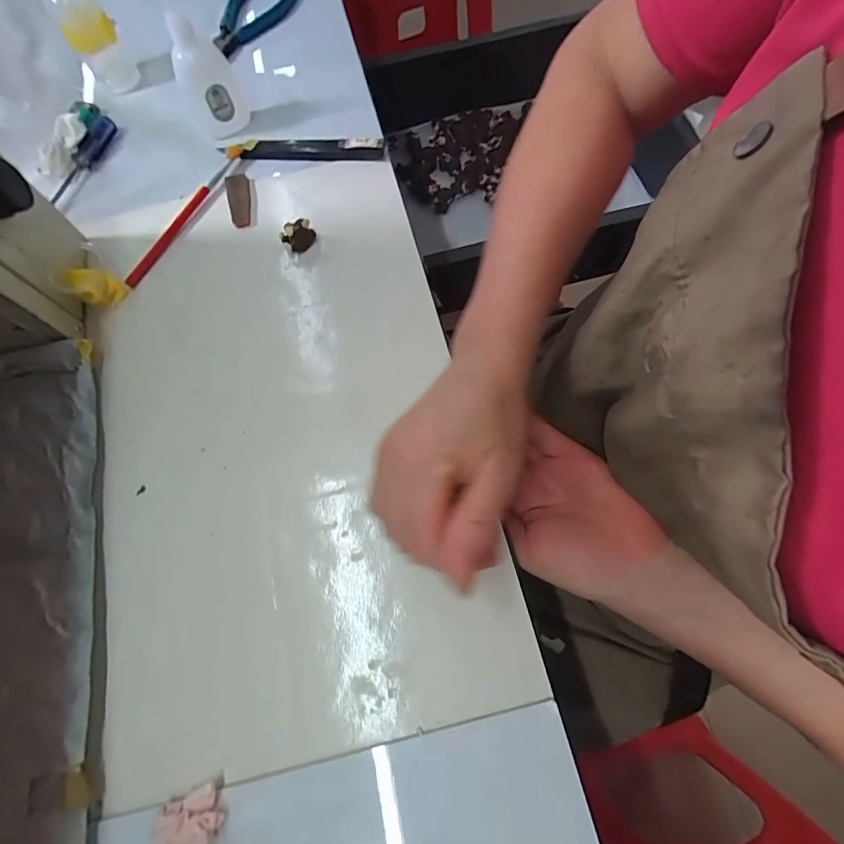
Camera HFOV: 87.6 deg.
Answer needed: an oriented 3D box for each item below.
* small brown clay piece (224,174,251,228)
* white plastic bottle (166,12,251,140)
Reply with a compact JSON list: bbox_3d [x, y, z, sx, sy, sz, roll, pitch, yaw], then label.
[{"bbox_3d":[-0.143,-0.176,0.345,0.018,0.011,0.050,-17,71,-2],"label":"small brown clay piece"},{"bbox_3d":[-0.168,-0.270,0.343,0.042,0.074,0.031,-22,71,-4],"label":"white plastic bottle"}]

